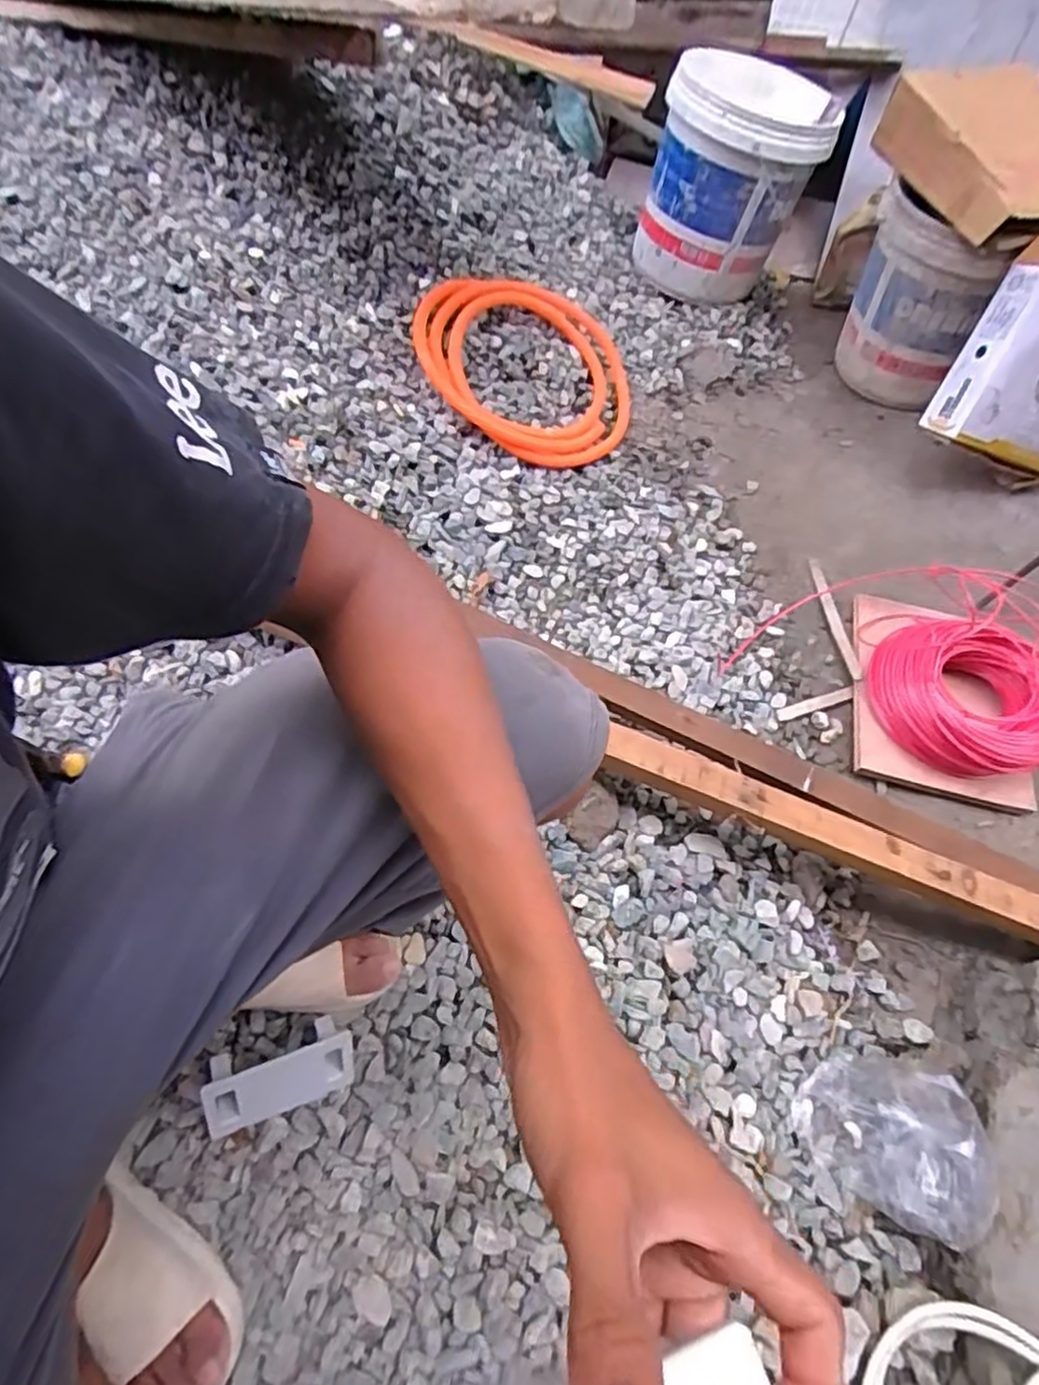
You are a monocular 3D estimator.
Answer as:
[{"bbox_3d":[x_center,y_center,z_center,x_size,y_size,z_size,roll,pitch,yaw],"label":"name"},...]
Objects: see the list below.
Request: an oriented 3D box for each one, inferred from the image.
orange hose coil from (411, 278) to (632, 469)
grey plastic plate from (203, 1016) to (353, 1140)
[{"bbox_3d":[0.024,-0.570,1.266,0.411,0.037,0.388,-3,71,-24],"label":"orange hose coil"},{"bbox_3d":[-0.207,0.330,0.614,0.121,0.070,0.027,-10,30,-30],"label":"grey plastic plate"}]

